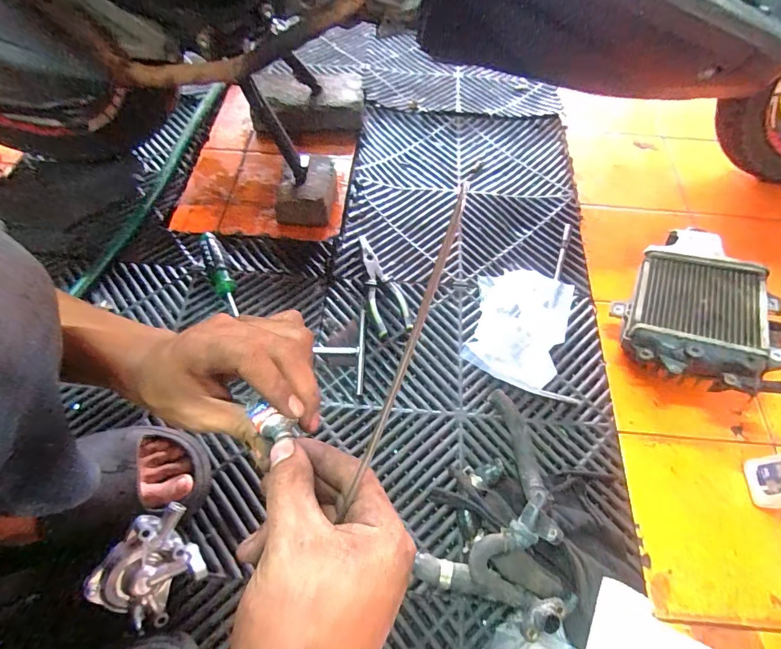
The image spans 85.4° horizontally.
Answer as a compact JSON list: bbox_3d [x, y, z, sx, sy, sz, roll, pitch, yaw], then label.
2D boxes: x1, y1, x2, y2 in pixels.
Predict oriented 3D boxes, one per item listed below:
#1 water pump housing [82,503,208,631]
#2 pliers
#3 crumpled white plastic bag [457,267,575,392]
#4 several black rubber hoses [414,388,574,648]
[{"bbox_3d":[-0.232,0.245,0.431,0.083,0.070,0.103,30,65,13],"label":"water pump housing"},{"bbox_3d":[-0.013,-0.063,0.629,0.054,0.025,0.180,-12,63,-9],"label":"pliers"},{"bbox_3d":[0.185,-0.001,0.603,0.136,0.033,0.193,16,62,6],"label":"crumpled white plastic bag"},{"bbox_3d":[0.147,0.205,0.469,0.161,0.071,0.223,27,64,12],"label":"several black rubber hoses"}]

